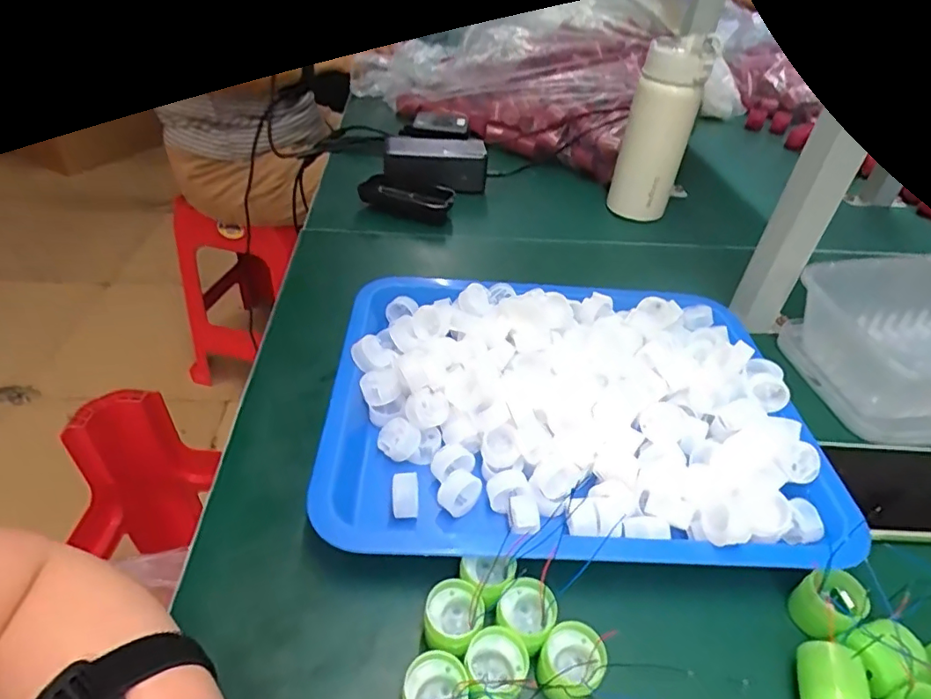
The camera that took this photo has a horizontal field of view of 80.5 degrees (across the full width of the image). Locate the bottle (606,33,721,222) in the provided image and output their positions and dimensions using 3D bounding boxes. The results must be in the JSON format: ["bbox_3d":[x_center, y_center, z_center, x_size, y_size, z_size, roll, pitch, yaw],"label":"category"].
[{"bbox_3d":[0.220,-0.251,0.631,0.072,0.181,0.080,14,41,10],"label":"bottle"}]

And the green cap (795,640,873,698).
[{"bbox_3d":[0.179,0.165,0.270,0.031,0.024,0.032,16,41,12],"label":"green cap"}]

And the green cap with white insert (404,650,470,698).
[{"bbox_3d":[-0.014,0.162,0.257,0.029,0.026,0.030,3,40,-2],"label":"green cap with white insert"}]

